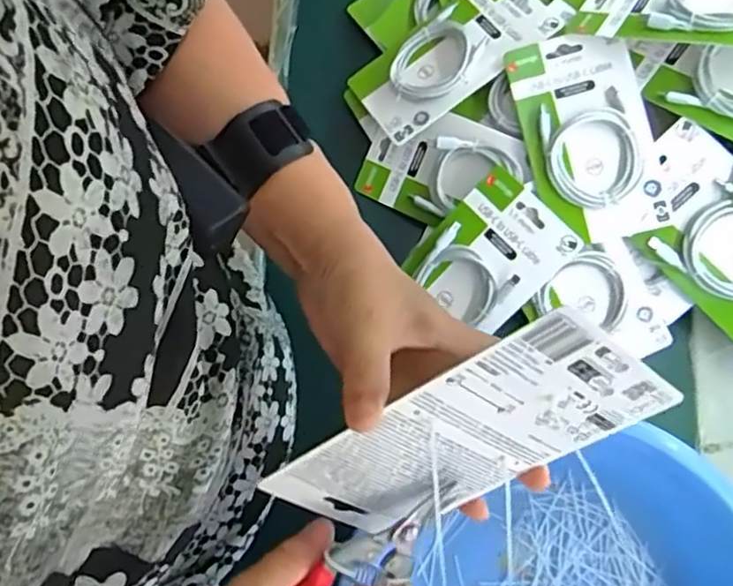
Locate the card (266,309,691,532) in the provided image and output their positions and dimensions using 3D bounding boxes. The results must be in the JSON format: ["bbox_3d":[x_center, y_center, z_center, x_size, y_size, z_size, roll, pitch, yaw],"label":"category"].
[{"bbox_3d":[0.044,0.074,0.312,0.178,0.095,0.009,-36,38,28],"label":"card"}]

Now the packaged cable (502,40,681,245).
[{"bbox_3d":[0.190,-0.136,0.571,0.103,0.029,0.180,-15,77,-2],"label":"packaged cable"}]

